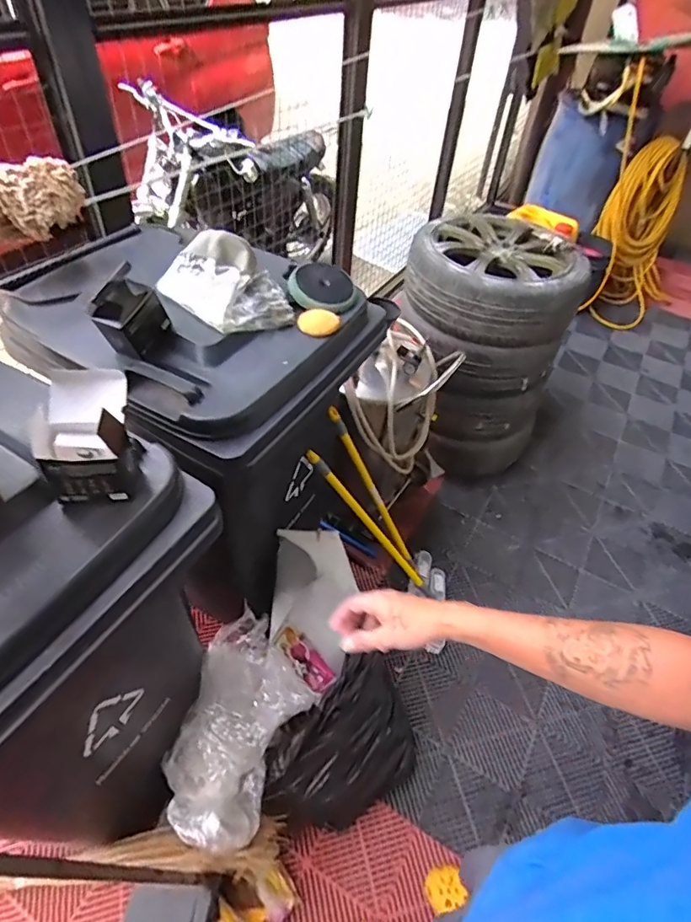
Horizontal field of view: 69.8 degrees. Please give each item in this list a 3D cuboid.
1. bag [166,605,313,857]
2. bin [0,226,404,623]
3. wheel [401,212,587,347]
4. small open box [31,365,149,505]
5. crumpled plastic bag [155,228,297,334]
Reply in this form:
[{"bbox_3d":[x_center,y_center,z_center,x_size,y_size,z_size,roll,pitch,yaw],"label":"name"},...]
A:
[{"bbox_3d":[-0.237,0.562,1.100,0.256,0.284,0.440,23,50,15],"label":"bag"},{"bbox_3d":[-0.330,-0.064,1.332,0.778,1.052,0.619,32,53,21],"label":"bin"},{"bbox_3d":[0.508,-0.632,1.688,0.551,0.207,0.523,3,48,-3],"label":"wheel"},{"bbox_3d":[-0.332,-0.028,0.645,0.104,0.113,0.136,-9,50,-14],"label":"small open box"},{"bbox_3d":[-0.230,-0.347,0.946,0.207,0.107,0.207,-25,55,-26],"label":"crumpled plastic bag"}]

